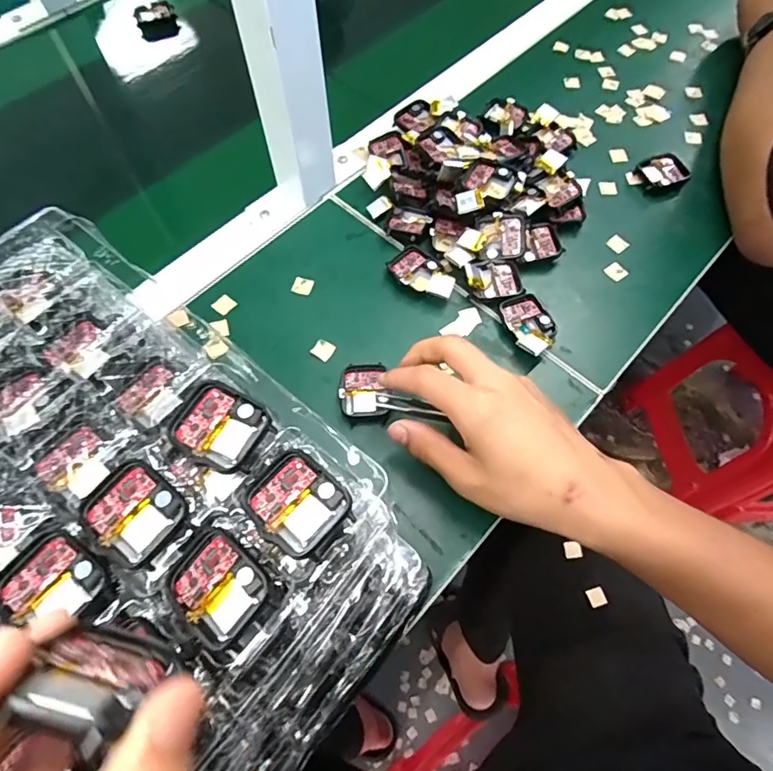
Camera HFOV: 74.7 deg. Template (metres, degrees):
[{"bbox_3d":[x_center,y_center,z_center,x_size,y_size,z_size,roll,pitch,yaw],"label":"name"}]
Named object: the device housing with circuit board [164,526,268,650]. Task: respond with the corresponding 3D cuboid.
[{"bbox_3d":[-0.073,0.085,0.218,0.042,0.010,0.035,39,70,17],"label":"device housing with circuit board"}]

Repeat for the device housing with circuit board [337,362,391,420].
[{"bbox_3d":[-0.017,0.004,0.381,0.036,0.007,0.043,-8,67,-4],"label":"device housing with circuit board"}]

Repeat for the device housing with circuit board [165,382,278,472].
[{"bbox_3d":[-0.080,0.019,0.245,0.046,0.005,0.037,31,68,14],"label":"device housing with circuit board"}]

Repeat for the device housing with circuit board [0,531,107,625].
[{"bbox_3d":[-0.146,0.084,0.221,0.042,0.007,0.036,31,68,13],"label":"device housing with circuit board"}]

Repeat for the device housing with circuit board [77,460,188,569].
[{"bbox_3d":[-0.114,0.056,0.229,0.041,0.004,0.036,37,69,16],"label":"device housing with circuit board"}]

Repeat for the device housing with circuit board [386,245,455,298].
[{"bbox_3d":[0.031,-0.093,0.429,0.037,0.014,0.060,-40,73,-16],"label":"device housing with circuit board"}]

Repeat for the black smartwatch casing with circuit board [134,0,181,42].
[{"bbox_3d":[-0.277,-0.442,0.612,0.046,0.034,0.023,-18,66,-9],"label":"black smartwatch casing with circuit board"}]

